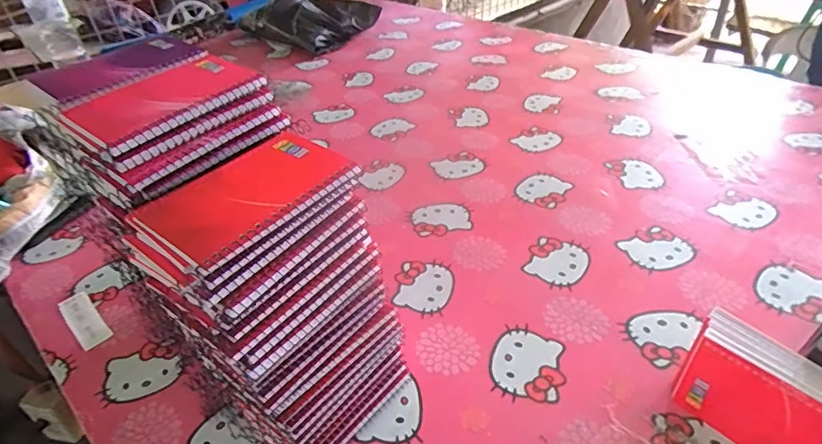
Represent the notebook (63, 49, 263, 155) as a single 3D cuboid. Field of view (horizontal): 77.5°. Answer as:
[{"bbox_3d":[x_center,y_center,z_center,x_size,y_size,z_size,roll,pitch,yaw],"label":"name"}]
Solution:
[{"bbox_3d":[-0.196,-0.100,0.407,0.097,0.014,0.133,24,46,33],"label":"notebook"}]

